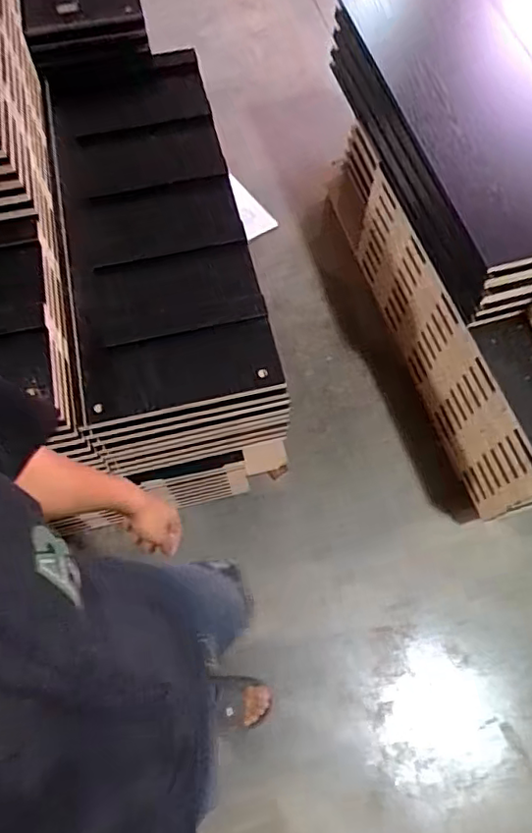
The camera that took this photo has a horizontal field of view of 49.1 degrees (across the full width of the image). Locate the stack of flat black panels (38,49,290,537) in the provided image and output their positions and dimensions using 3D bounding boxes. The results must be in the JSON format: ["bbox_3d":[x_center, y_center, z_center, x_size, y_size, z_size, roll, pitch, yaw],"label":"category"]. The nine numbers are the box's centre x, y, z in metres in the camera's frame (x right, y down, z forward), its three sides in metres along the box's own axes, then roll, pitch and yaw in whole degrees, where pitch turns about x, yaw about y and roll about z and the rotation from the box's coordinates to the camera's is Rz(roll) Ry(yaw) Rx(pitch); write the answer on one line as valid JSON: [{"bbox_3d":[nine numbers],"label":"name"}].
[{"bbox_3d":[-0.231,-0.270,1.359,0.360,0.561,0.862,-12,67,-6],"label":"stack of flat black panels"}]

